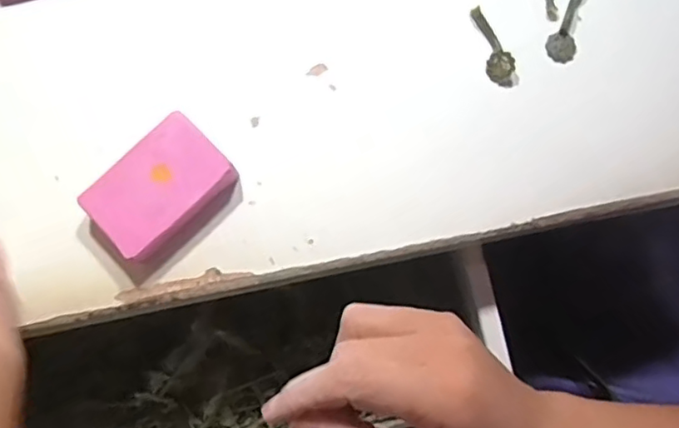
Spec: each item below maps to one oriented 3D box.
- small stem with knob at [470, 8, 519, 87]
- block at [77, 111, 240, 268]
[{"bbox_3d":[0.083,-0.092,0.335,0.013,0.010,0.047,-22,80,-3],"label":"small stem with knob"},{"bbox_3d":[-0.092,-0.012,0.315,0.070,0.022,0.048,-45,81,-7],"label":"block"}]

